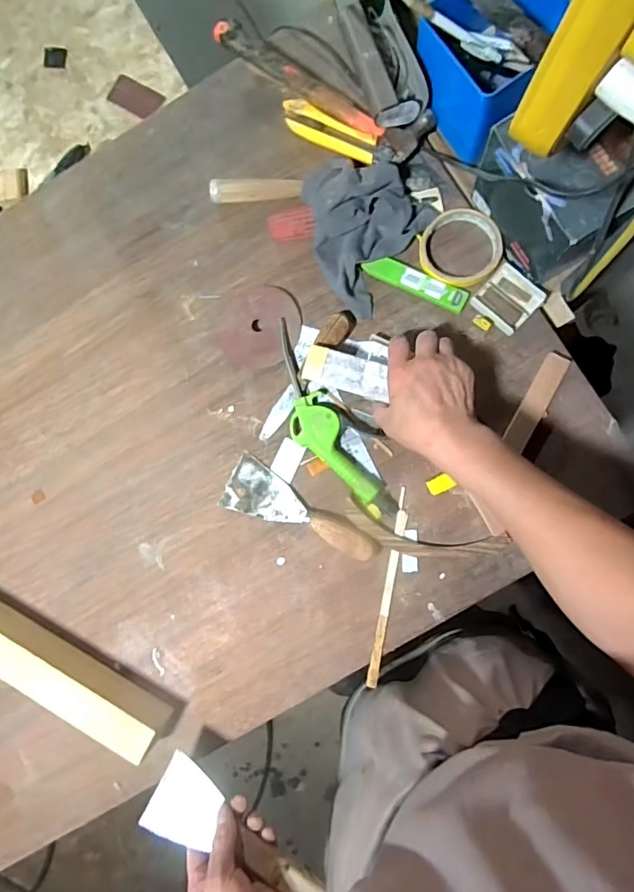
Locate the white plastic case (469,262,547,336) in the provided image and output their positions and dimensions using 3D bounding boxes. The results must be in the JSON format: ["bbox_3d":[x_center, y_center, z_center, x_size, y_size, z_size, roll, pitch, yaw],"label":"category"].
[{"bbox_3d":[0.213,-0.163,0.538,0.059,0.009,0.060,43,91,8],"label":"white plastic case"}]

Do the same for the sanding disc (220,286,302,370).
[{"bbox_3d":[-0.067,-0.140,0.566,0.091,0.011,0.097,-1,85,7],"label":"sanding disc"}]

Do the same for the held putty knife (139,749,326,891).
[{"bbox_3d":[-0.086,0.394,0.469,0.192,0.020,0.068,27,67,25],"label":"held putty knife"}]

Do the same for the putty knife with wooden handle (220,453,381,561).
[{"bbox_3d":[-0.016,0.072,0.545,0.184,0.016,0.060,22,88,8],"label":"putty knife with wooden handle"}]

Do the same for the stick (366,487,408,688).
[{"bbox_3d":[0.079,0.157,0.533,0.012,0.006,0.216,10,86,8],"label":"stick"}]

